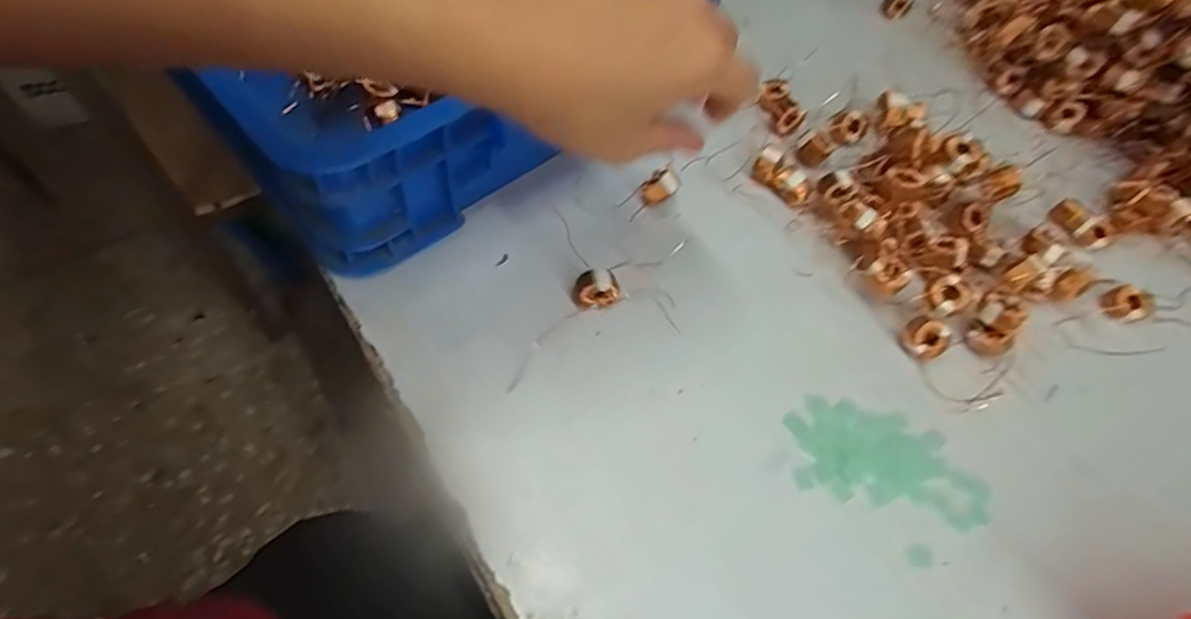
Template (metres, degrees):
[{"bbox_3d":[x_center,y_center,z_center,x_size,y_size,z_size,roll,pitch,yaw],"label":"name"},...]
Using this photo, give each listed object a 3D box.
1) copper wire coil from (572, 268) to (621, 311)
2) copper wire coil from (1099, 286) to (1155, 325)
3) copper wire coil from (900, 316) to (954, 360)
[{"bbox_3d":[0.000,-0.011,0.358,0.028,0.023,0.015,-12,62,-13],"label":"copper wire coil"},{"bbox_3d":[0.349,-0.004,0.396,0.024,0.011,0.025,3,60,-4],"label":"copper wire coil"},{"bbox_3d":[0.201,0.019,0.367,0.025,0.022,0.019,27,61,10],"label":"copper wire coil"}]

